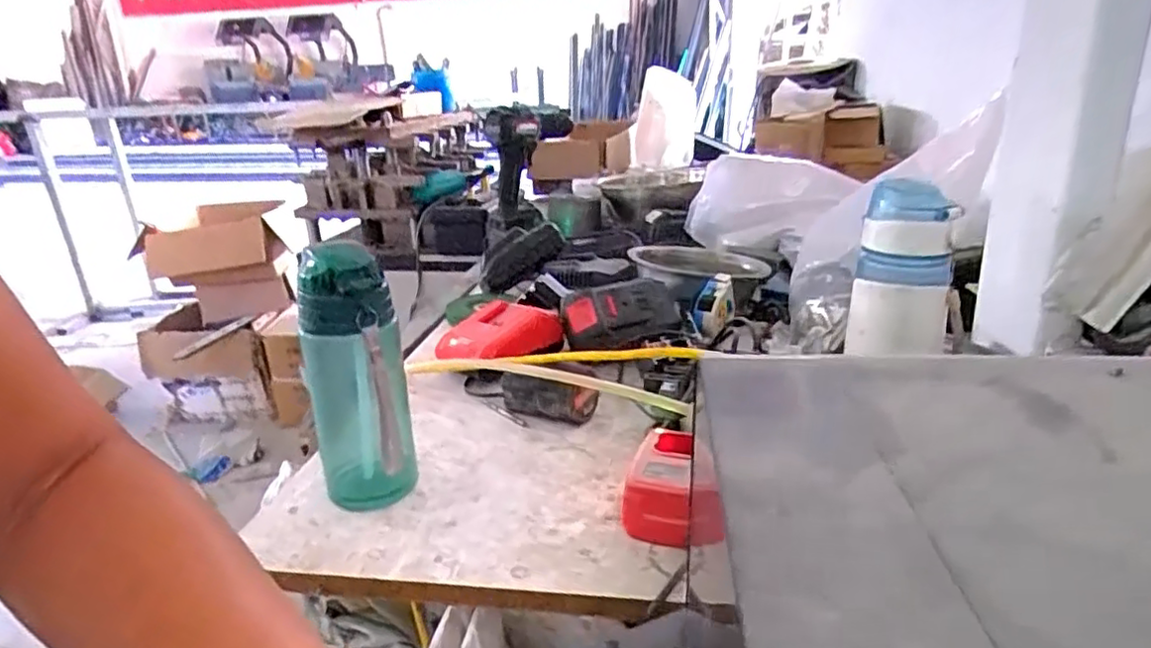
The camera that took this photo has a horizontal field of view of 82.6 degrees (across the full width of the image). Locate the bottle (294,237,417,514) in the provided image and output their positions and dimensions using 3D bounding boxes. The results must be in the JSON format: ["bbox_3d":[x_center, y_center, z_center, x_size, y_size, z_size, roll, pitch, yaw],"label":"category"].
[{"bbox_3d":[-0.161,0.046,0.481,0.069,0.195,0.067,-11,24,-20],"label":"bottle"}]

